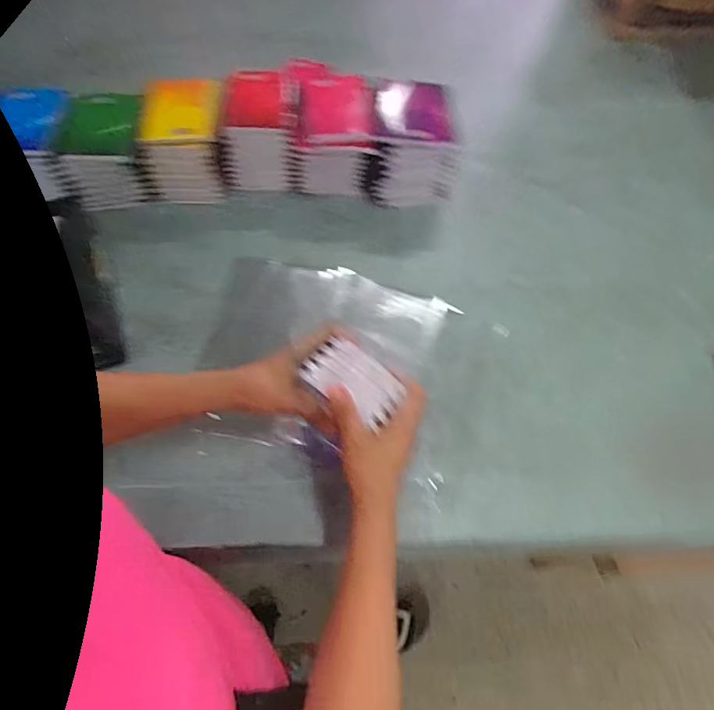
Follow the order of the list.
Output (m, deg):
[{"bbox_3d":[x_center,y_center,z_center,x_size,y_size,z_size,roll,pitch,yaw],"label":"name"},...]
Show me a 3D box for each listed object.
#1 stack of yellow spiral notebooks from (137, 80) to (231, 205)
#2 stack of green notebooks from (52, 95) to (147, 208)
[{"bbox_3d":[-0.255,-0.324,0.761,0.115,0.110,0.152,-3,62,-6],"label":"stack of yellow spiral notebooks"},{"bbox_3d":[-0.367,-0.304,0.751,0.113,0.098,0.121,-2,62,-5],"label":"stack of green notebooks"}]

